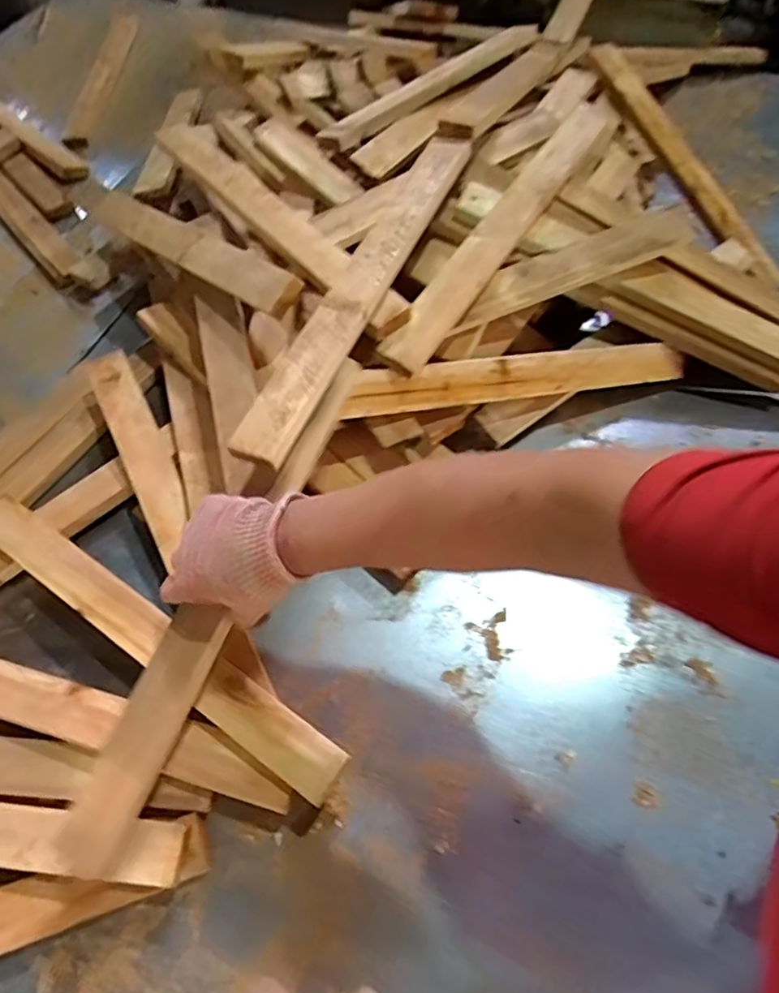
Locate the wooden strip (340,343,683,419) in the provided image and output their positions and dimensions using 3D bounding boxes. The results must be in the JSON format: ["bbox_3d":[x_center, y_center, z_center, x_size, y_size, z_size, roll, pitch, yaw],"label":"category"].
[{"bbox_3d":[0.175,-0.150,0.747,0.471,0.053,0.017,-9,23,-19],"label":"wooden strip"}]

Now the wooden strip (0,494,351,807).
[{"bbox_3d":[-0.253,0.135,0.607,0.494,0.015,0.051,31,66,18],"label":"wooden strip"}]

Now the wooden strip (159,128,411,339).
[{"bbox_3d":[-0.150,-0.359,0.751,0.058,0.025,0.499,-36,65,-17],"label":"wooden strip"}]

